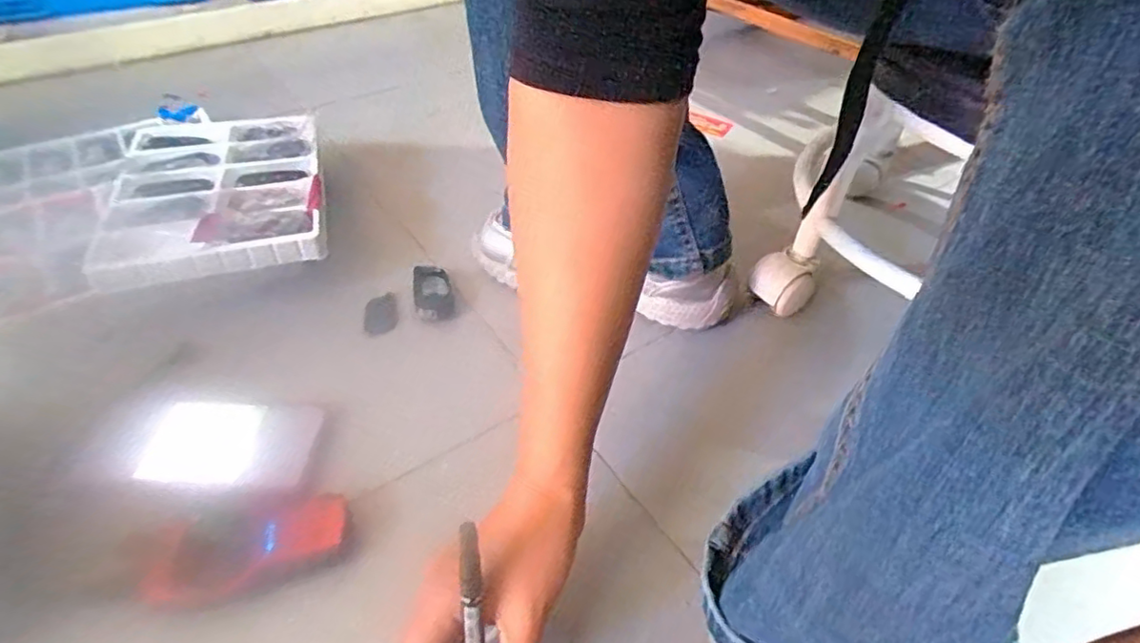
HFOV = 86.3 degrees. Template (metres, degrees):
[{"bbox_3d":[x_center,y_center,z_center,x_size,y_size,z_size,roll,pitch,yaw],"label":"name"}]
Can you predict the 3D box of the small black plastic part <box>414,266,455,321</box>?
[{"bbox_3d":[-0.124,-0.025,0.553,0.032,0.020,0.062,-8,46,-10],"label":"small black plastic part"}]

